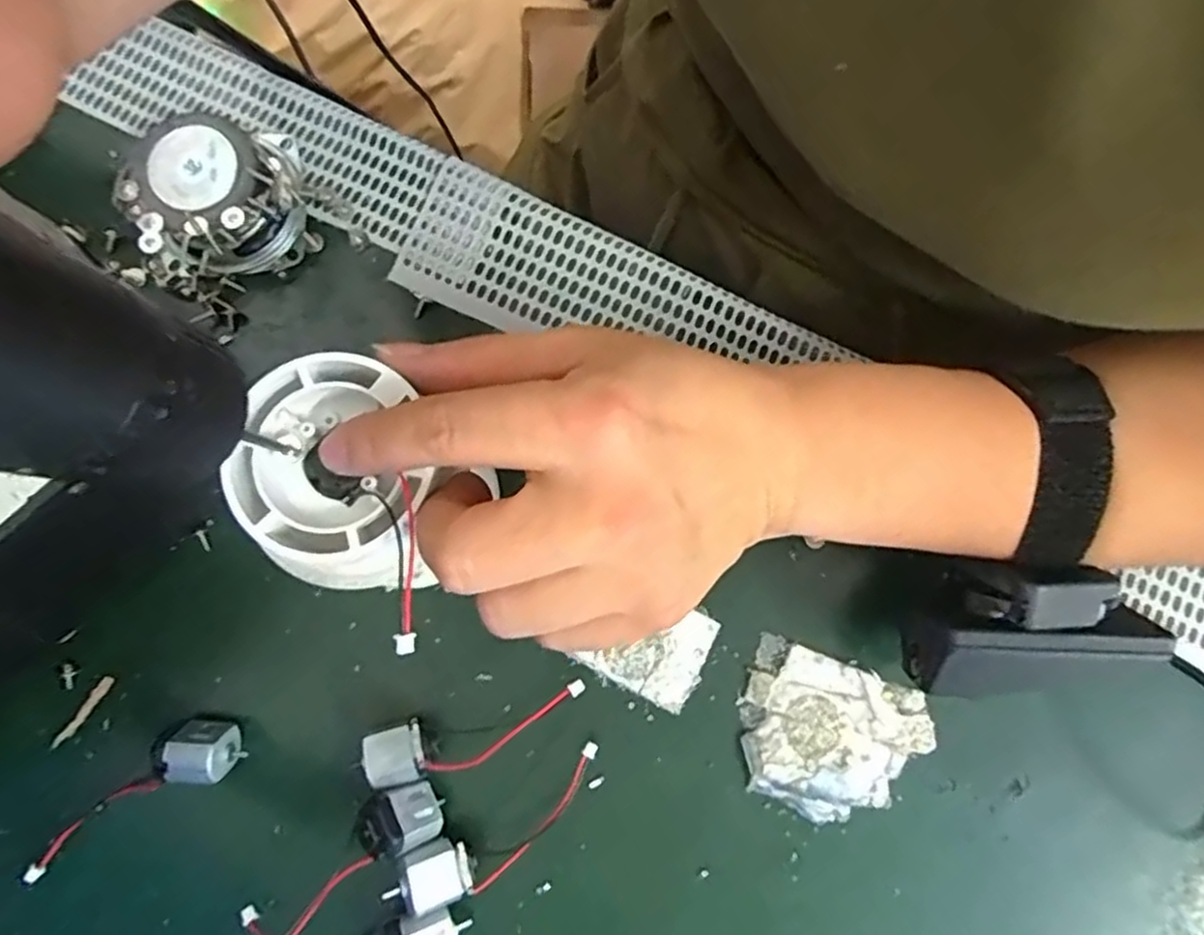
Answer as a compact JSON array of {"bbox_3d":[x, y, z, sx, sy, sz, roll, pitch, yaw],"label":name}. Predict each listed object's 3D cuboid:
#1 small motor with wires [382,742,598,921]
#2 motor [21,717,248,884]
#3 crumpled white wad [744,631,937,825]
[{"bbox_3d":[-0.032,0.121,0.241,0.077,0.020,0.020,-29,84,-4],"label":"small motor with wires"},{"bbox_3d":[-0.157,0.109,0.241,0.078,0.019,0.022,-33,85,-4],"label":"motor"},{"bbox_3d":[0.080,0.095,0.257,0.065,0.005,0.053,20,83,2],"label":"crumpled white wad"}]

